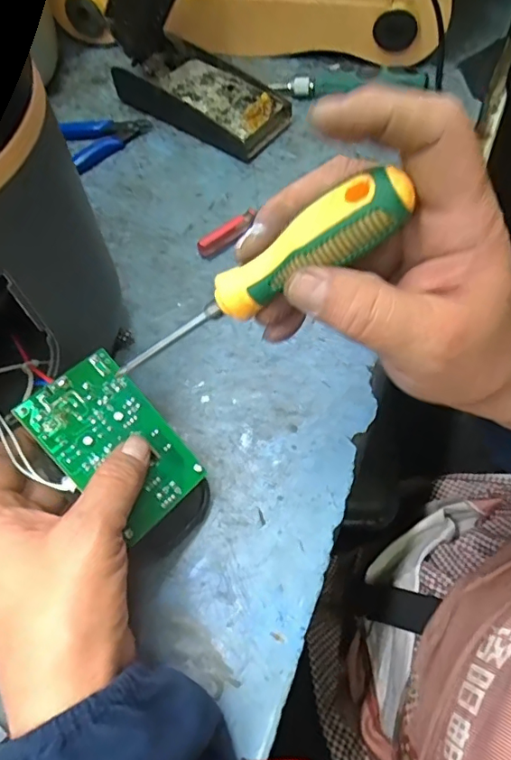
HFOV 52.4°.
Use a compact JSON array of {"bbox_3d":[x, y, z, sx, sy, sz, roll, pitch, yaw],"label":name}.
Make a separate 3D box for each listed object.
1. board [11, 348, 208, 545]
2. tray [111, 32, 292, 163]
[{"bbox_3d":[-0.077,0.035,0.289,0.095,0.004,0.060,50,60,-5],"label":"board"},{"bbox_3d":[-0.051,-0.264,0.478,0.164,0.035,0.078,33,69,18],"label":"tray"}]

